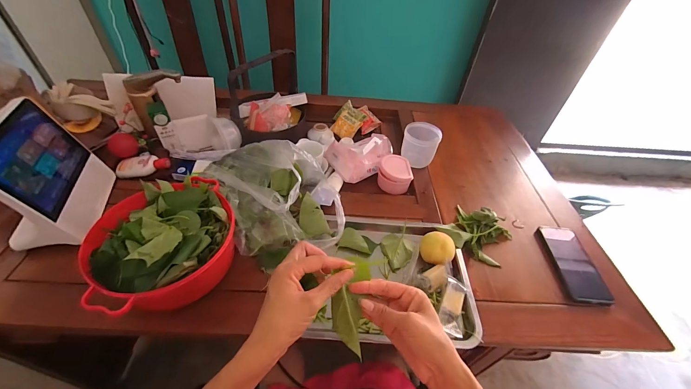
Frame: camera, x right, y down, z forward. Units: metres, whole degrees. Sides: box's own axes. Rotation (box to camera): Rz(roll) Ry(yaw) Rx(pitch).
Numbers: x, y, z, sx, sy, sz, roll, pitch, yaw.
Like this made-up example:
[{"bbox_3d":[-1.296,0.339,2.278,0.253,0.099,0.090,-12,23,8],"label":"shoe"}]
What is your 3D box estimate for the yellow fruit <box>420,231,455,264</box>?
[{"bbox_3d":[0.168,0.102,0.540,0.062,0.047,0.054,29,50,22],"label":"yellow fruit"}]

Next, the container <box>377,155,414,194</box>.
[{"bbox_3d":[0.126,-0.047,0.726,0.081,0.066,0.088,2,46,-2],"label":"container"}]

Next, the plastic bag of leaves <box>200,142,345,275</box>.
[{"bbox_3d":[-0.132,-0.009,0.576,0.215,0.122,0.261,-22,51,-24],"label":"plastic bag of leaves"}]

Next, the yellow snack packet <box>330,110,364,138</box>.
[{"bbox_3d":[0.000,-0.211,0.879,0.092,0.018,0.076,38,87,35],"label":"yellow snack packet"}]

